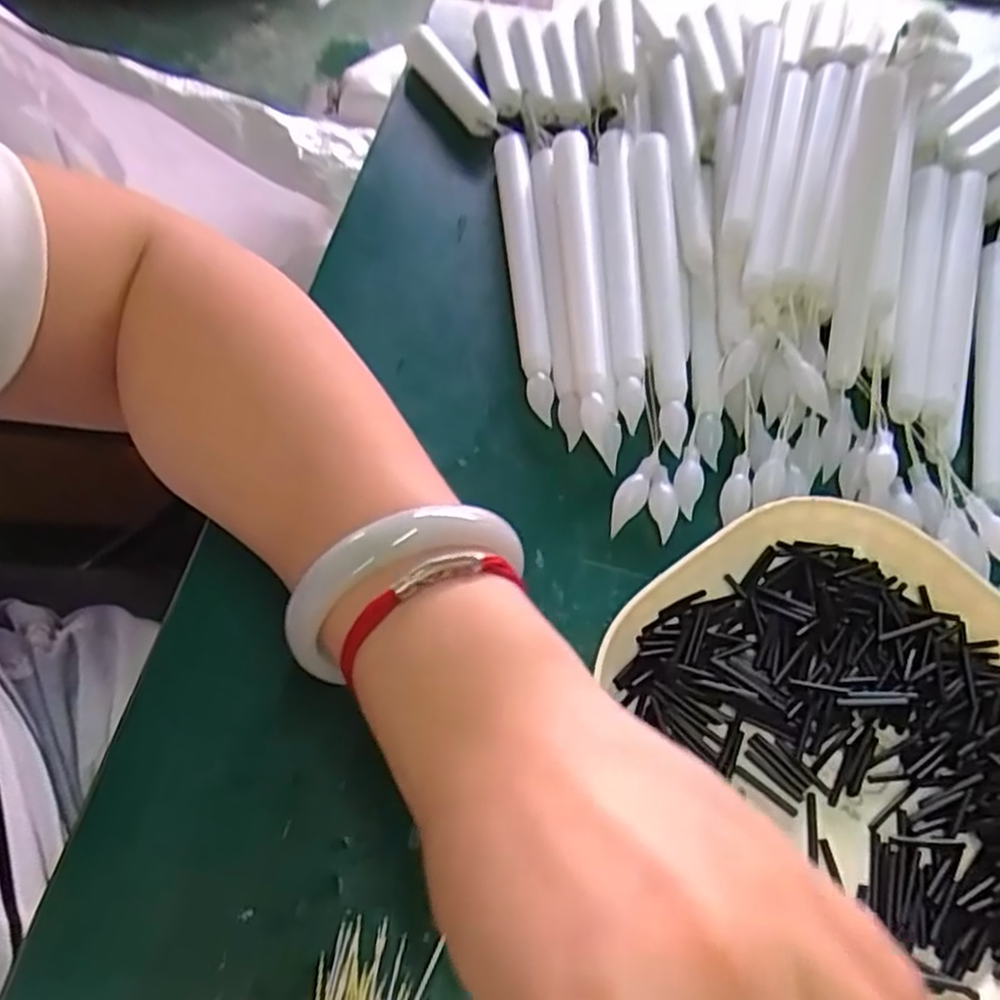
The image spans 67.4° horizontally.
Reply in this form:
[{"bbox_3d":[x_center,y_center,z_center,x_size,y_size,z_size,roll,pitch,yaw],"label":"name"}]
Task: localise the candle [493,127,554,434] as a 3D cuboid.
[{"bbox_3d":[0.011,-0.106,0.335,0.015,0.019,0.173,-2,57,-4],"label":"candle"}]

